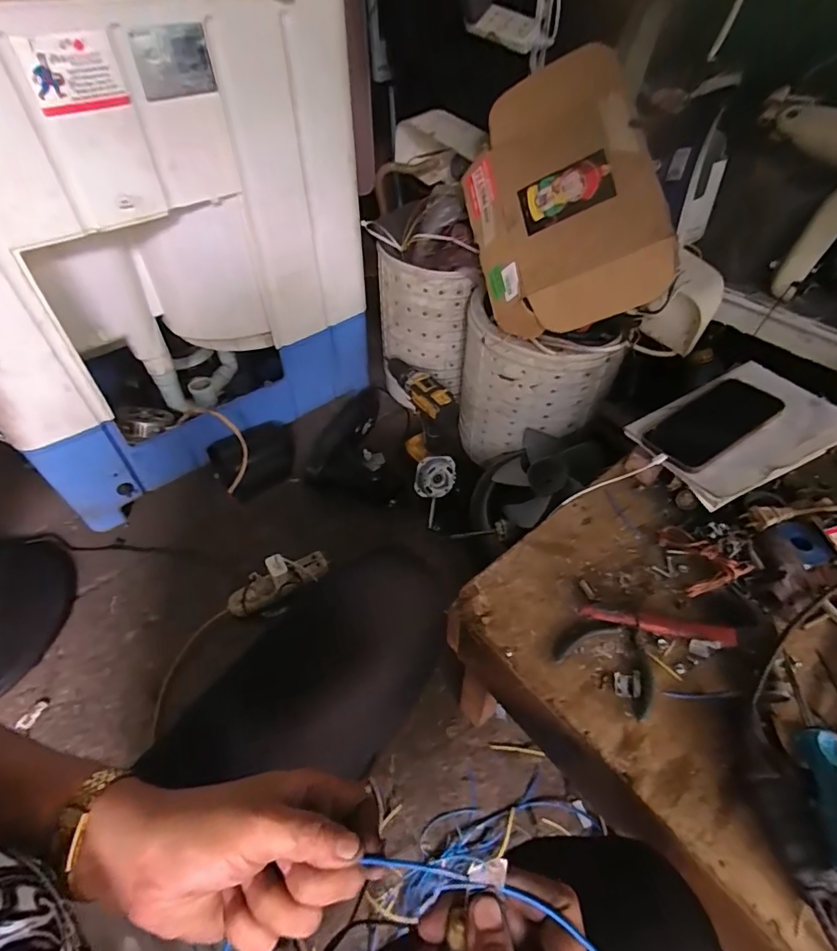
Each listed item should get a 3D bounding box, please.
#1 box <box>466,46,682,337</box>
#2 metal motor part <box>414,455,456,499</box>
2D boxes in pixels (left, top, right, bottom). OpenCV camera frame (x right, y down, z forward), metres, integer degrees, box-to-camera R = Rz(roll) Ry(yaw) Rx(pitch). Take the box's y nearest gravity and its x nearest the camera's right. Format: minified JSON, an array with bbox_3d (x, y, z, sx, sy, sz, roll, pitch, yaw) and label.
[{"bbox_3d":[0.197,-0.402,0.709,0.257,0.056,0.376,-17,82,31],"label":"box"},{"bbox_3d":[0.032,0.003,0.942,0.076,0.019,0.081,4,84,11],"label":"metal motor part"}]

